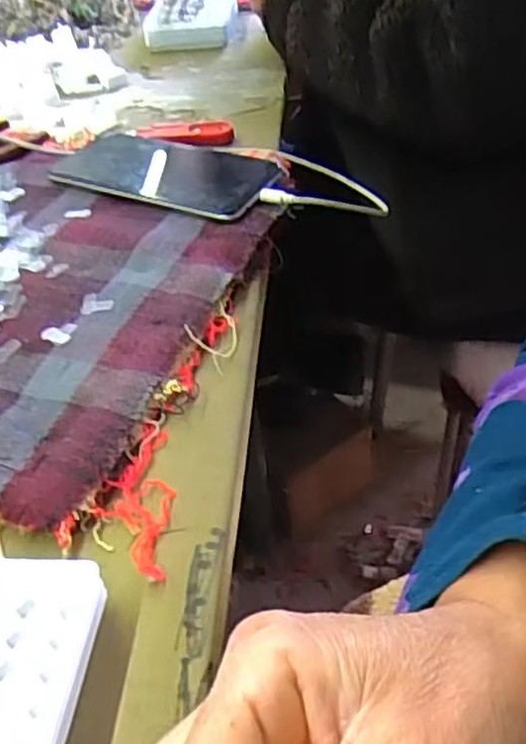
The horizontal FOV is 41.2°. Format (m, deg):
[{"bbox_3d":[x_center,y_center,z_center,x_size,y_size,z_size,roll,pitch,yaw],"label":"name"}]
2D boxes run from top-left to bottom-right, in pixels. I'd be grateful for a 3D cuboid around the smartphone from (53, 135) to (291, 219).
[{"bbox_3d":[-0.072,-0.150,0.509,0.168,0.014,0.080,17,47,24],"label":"smartphone"}]

